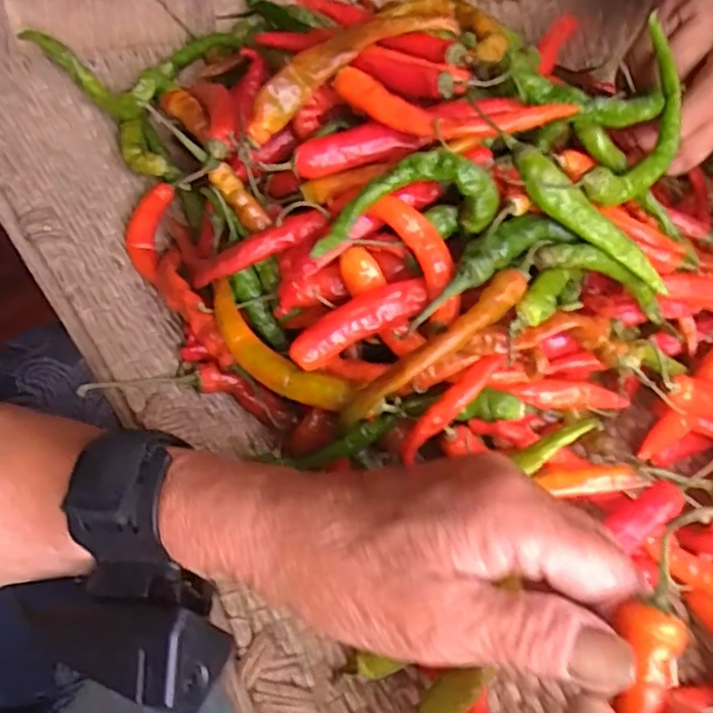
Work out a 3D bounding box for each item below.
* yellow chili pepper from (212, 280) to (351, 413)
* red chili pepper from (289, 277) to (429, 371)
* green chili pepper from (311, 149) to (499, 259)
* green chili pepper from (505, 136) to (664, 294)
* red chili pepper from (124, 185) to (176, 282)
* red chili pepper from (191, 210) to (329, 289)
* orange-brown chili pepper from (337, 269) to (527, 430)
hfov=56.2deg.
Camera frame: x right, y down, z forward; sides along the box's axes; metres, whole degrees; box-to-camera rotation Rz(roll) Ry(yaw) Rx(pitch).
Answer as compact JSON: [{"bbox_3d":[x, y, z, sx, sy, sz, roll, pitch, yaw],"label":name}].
[{"bbox_3d":[-0.038,-0.002,0.297,0.083,0.012,0.022,37,61,20],"label":"yellow chili pepper"},{"bbox_3d":[0.000,-0.015,0.288,0.062,0.013,0.017,-29,60,-3],"label":"red chili pepper"},{"bbox_3d":[0.020,-0.065,0.272,0.078,0.031,0.023,-9,56,-9],"label":"green chili pepper"},{"bbox_3d":[0.097,-0.056,0.281,0.093,0.013,0.013,37,56,-14],"label":"green chili pepper"},{"bbox_3d":[-0.113,-0.068,0.362,0.019,0.009,0.058,5,68,0],"label":"red chili pepper"},{"bbox_3d":[-0.045,-0.048,0.303,0.070,0.014,0.010,-24,57,10],"label":"red chili pepper"},{"bbox_3d":[0.031,-0.003,0.273,0.096,0.015,0.013,-38,63,0],"label":"orange-brown chili pepper"}]

